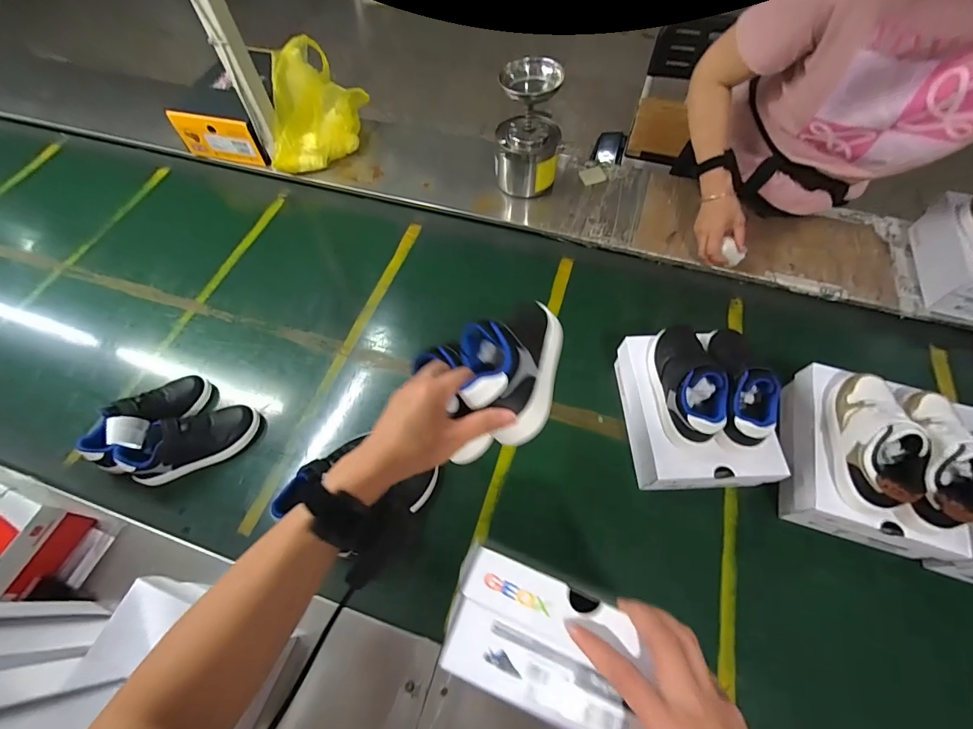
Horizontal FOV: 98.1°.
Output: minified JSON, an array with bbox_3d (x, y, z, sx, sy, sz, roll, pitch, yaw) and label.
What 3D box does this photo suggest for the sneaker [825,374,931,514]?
[{"bbox_3d":[0.529,0.090,0.571,0.092,0.085,0.194,8,62,5],"label":"sneaker"}]

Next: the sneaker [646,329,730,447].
[{"bbox_3d":[0.296,0.018,0.611,0.080,0.085,0.181,3,61,3],"label":"sneaker"}]

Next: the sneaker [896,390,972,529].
[{"bbox_3d":[0.605,0.112,0.552,0.080,0.079,0.196,18,63,11],"label":"sneaker"}]

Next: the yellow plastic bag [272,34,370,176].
[{"bbox_3d":[-0.395,-0.602,0.993,0.156,0.189,0.285,6,61,4],"label":"yellow plastic bag"}]

